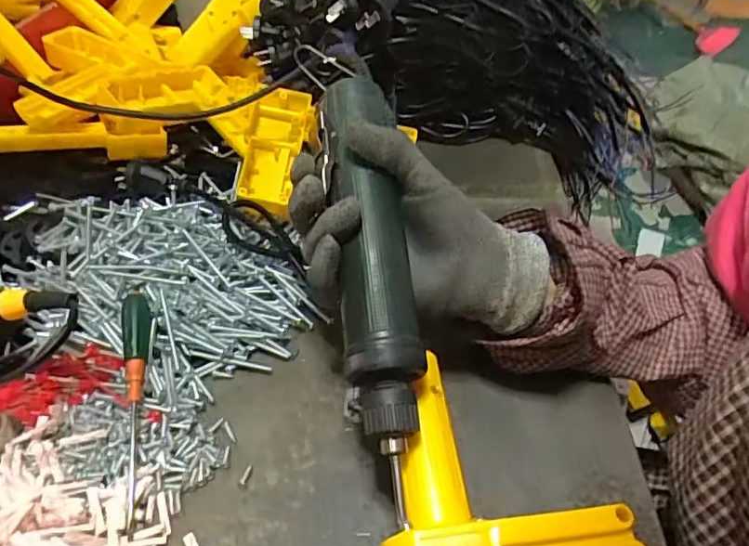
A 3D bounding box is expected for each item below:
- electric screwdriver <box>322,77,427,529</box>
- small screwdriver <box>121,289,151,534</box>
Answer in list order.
[{"bbox_3d":[-0.001,-0.002,0.298,0.040,0.036,0.238,-6,71,-6],"label":"electric screwdriver"},{"bbox_3d":[-0.146,0.072,0.332,0.017,0.017,0.154,-8,58,-9],"label":"small screwdriver"}]

